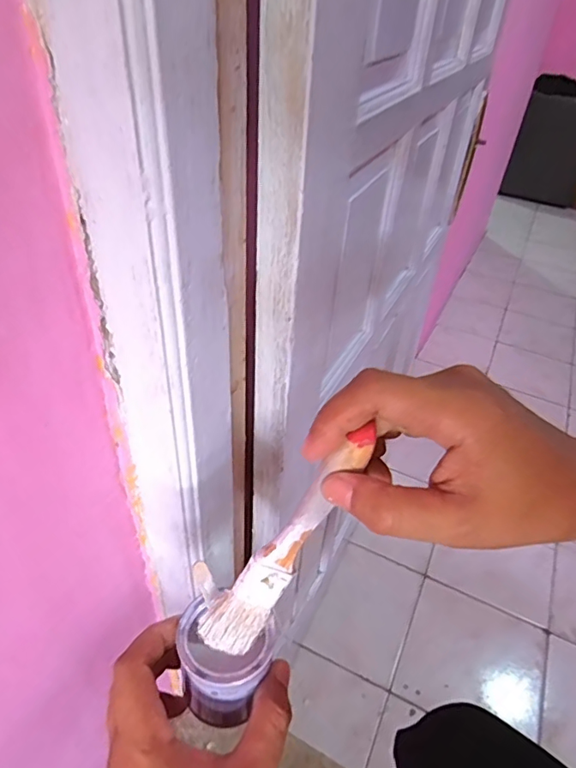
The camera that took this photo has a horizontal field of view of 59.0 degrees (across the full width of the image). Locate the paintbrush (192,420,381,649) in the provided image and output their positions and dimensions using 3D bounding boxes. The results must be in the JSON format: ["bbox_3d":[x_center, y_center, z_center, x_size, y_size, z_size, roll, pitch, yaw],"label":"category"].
[{"bbox_3d":[-0.001,0.083,0.257,0.028,0.156,0.006,30,23,-1],"label":"paintbrush"}]

